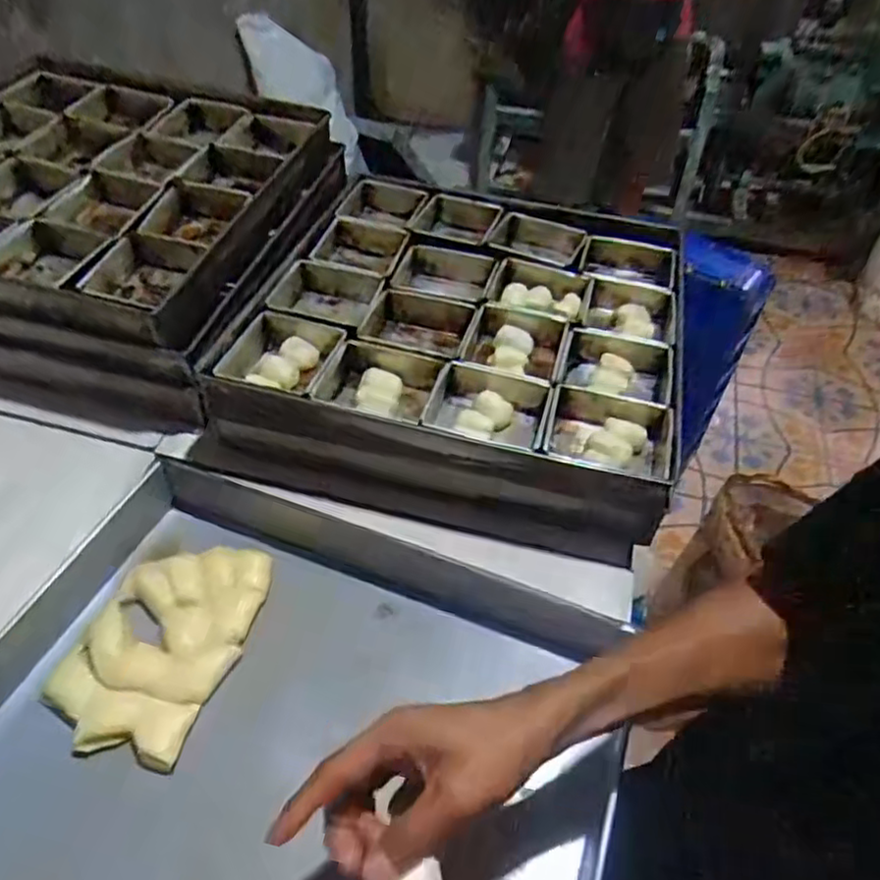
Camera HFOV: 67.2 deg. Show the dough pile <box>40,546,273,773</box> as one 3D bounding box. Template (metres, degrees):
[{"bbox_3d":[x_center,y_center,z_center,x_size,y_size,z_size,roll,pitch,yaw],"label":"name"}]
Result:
[{"bbox_3d":[-0.228,0.163,0.546,0.121,0.023,0.178,13,50,10],"label":"dough pile"}]

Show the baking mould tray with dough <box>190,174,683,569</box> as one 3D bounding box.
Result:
[{"bbox_3d":[0.026,-0.133,0.758,0.467,0.094,0.474,10,49,8],"label":"baking mould tray with dough"}]

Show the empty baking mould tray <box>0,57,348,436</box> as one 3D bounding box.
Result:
[{"bbox_3d":[-0.431,-0.274,0.840,0.483,0.162,0.495,8,49,6],"label":"empty baking mould tray"}]

